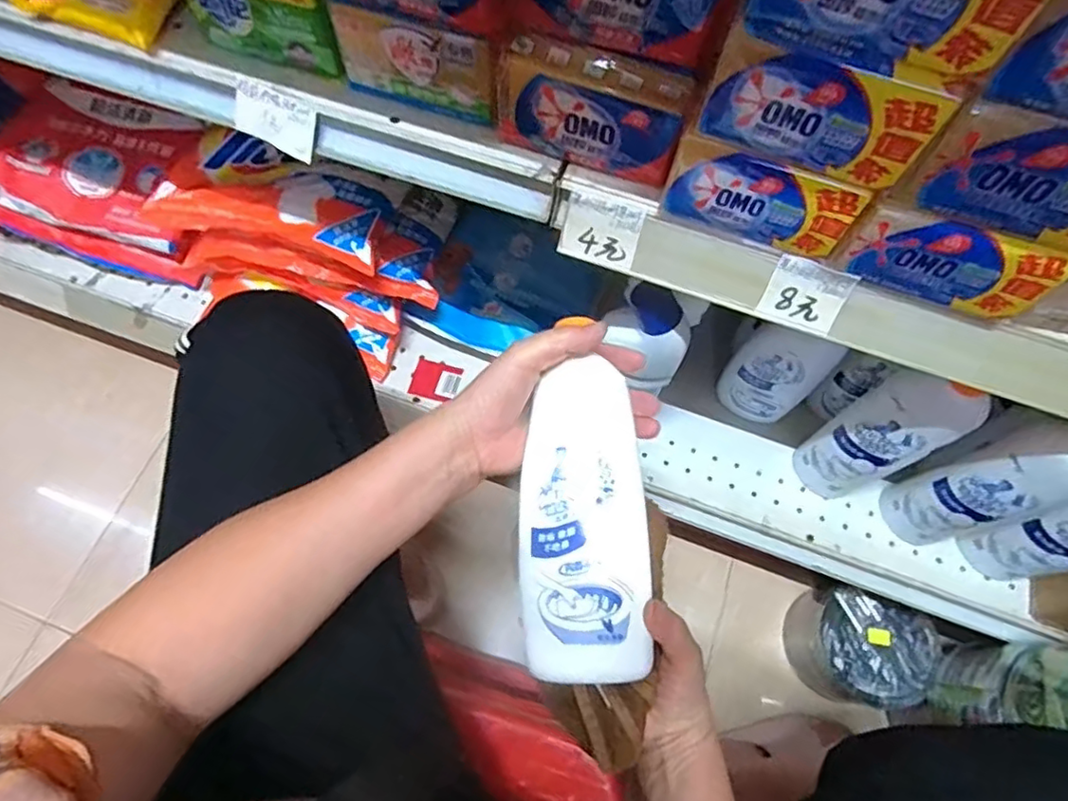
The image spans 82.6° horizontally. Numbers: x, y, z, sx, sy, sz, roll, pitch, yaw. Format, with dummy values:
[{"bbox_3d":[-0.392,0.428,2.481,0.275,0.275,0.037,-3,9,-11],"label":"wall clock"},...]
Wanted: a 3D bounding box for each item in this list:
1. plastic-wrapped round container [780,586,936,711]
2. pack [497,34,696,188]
[{"bbox_3d":[0.382,0.296,0.727,0.122,0.099,0.111,0,68,-1],"label":"plastic-wrapped round container"},{"bbox_3d":[0.036,-0.181,0.383,0.114,0.063,0.035,20,69,7],"label":"pack"}]

